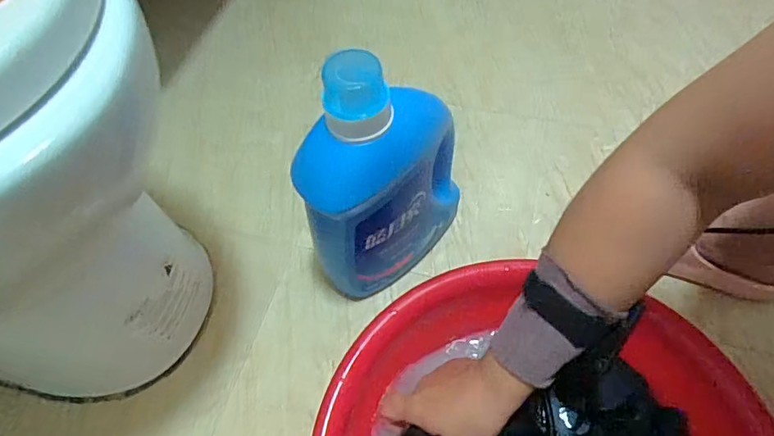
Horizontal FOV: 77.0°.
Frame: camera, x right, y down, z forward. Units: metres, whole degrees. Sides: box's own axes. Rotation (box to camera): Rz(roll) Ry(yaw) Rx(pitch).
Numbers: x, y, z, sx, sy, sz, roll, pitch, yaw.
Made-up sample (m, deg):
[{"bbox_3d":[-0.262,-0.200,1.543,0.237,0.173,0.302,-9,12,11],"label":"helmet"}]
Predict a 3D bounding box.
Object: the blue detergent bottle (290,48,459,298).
[{"bbox_3d":[0.002,-0.038,0.513,0.200,0.286,0.090,-31,61,-14],"label":"blue detergent bottle"}]

